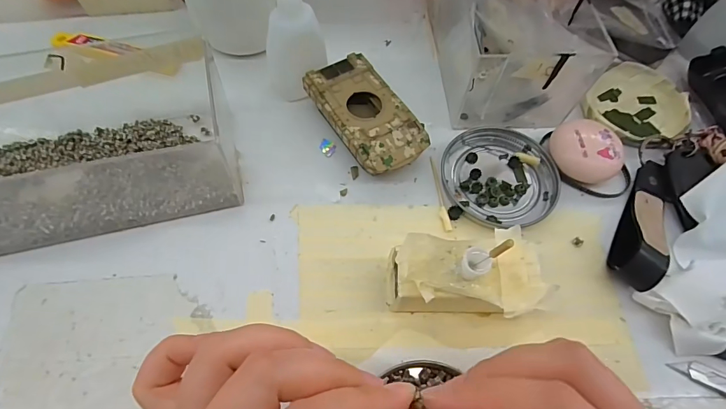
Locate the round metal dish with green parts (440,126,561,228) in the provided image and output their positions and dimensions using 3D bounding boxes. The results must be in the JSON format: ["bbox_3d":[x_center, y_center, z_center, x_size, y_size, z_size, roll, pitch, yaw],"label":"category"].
[{"bbox_3d":[0.095,-0.021,0.282,0.076,0.008,0.075,1,63,-2],"label":"round metal dish with green parts"}]

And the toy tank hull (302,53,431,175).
[{"bbox_3d":[0.001,-0.060,0.290,0.053,0.025,0.095,-30,68,-16],"label":"toy tank hull"}]

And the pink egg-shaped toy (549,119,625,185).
[{"bbox_3d":[0.155,-0.036,0.283,0.040,0.023,0.047,-39,71,-19],"label":"pink egg-shaped toy"}]

